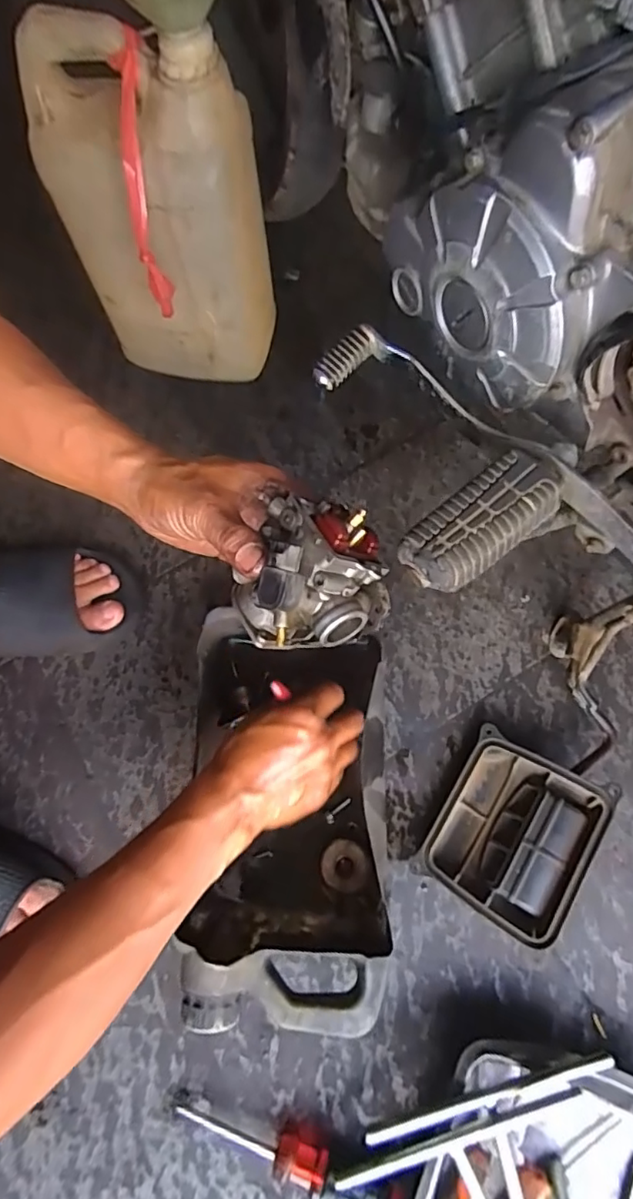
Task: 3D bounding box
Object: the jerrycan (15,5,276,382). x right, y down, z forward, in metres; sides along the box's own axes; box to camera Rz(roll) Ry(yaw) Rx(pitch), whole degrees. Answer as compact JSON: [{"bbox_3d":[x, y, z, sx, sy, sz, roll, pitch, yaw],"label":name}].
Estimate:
[{"bbox_3d":[-0.141,-0.361,0.559,0.187,0.299,0.127,27,74,11],"label":"jerrycan"}]

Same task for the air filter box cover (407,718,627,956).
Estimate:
[{"bbox_3d":[0.177,0.211,0.507,0.118,0.056,0.145,30,75,11],"label":"air filter box cover"}]

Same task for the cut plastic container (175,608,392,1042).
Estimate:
[{"bbox_3d":[-0.026,0.180,0.498,0.174,0.097,0.322,-5,71,0],"label":"cut plastic container"}]

